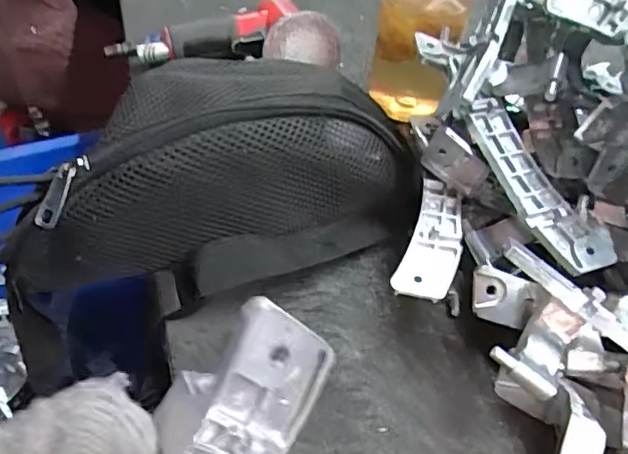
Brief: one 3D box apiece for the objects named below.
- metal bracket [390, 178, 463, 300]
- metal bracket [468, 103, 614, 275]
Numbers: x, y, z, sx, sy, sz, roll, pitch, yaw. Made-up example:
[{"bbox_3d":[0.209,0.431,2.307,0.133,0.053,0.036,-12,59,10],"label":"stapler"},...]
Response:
[{"bbox_3d":[0.071,0.006,0.335,0.031,0.006,0.089,17,48,11],"label":"metal bracket"},{"bbox_3d":[0.127,-0.025,0.324,0.043,0.015,0.112,-18,65,-20],"label":"metal bracket"}]

